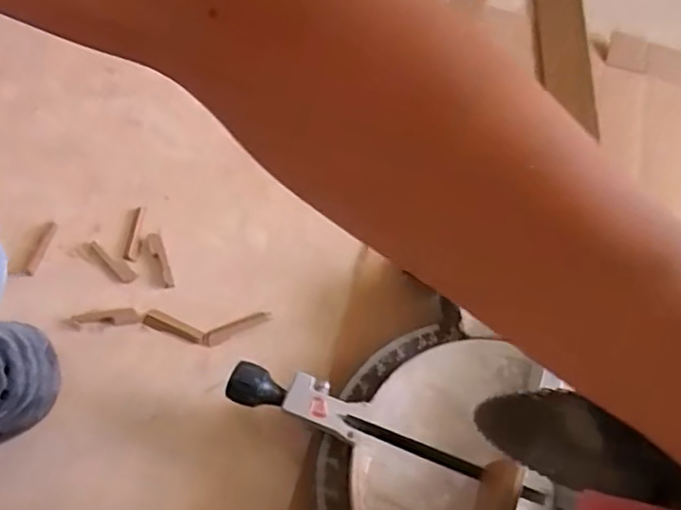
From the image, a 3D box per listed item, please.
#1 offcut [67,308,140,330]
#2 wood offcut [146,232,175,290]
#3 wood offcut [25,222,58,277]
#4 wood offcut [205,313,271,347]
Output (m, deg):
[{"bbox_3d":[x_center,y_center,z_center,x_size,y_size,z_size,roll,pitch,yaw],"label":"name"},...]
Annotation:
[{"bbox_3d":[-0.254,0.069,0.661,0.072,0.004,0.018,-6,65,-6],"label":"offcut"},{"bbox_3d":[-0.205,0.007,0.693,0.014,0.005,0.071,-18,66,-12],"label":"wood offcut"},{"bbox_3d":[-0.338,-0.007,0.691,0.013,0.004,0.068,12,63,2],"label":"wood offcut"},{"bbox_3d":[-0.114,0.079,0.669,0.074,0.004,0.015,-24,68,-15],"label":"wood offcut"}]

